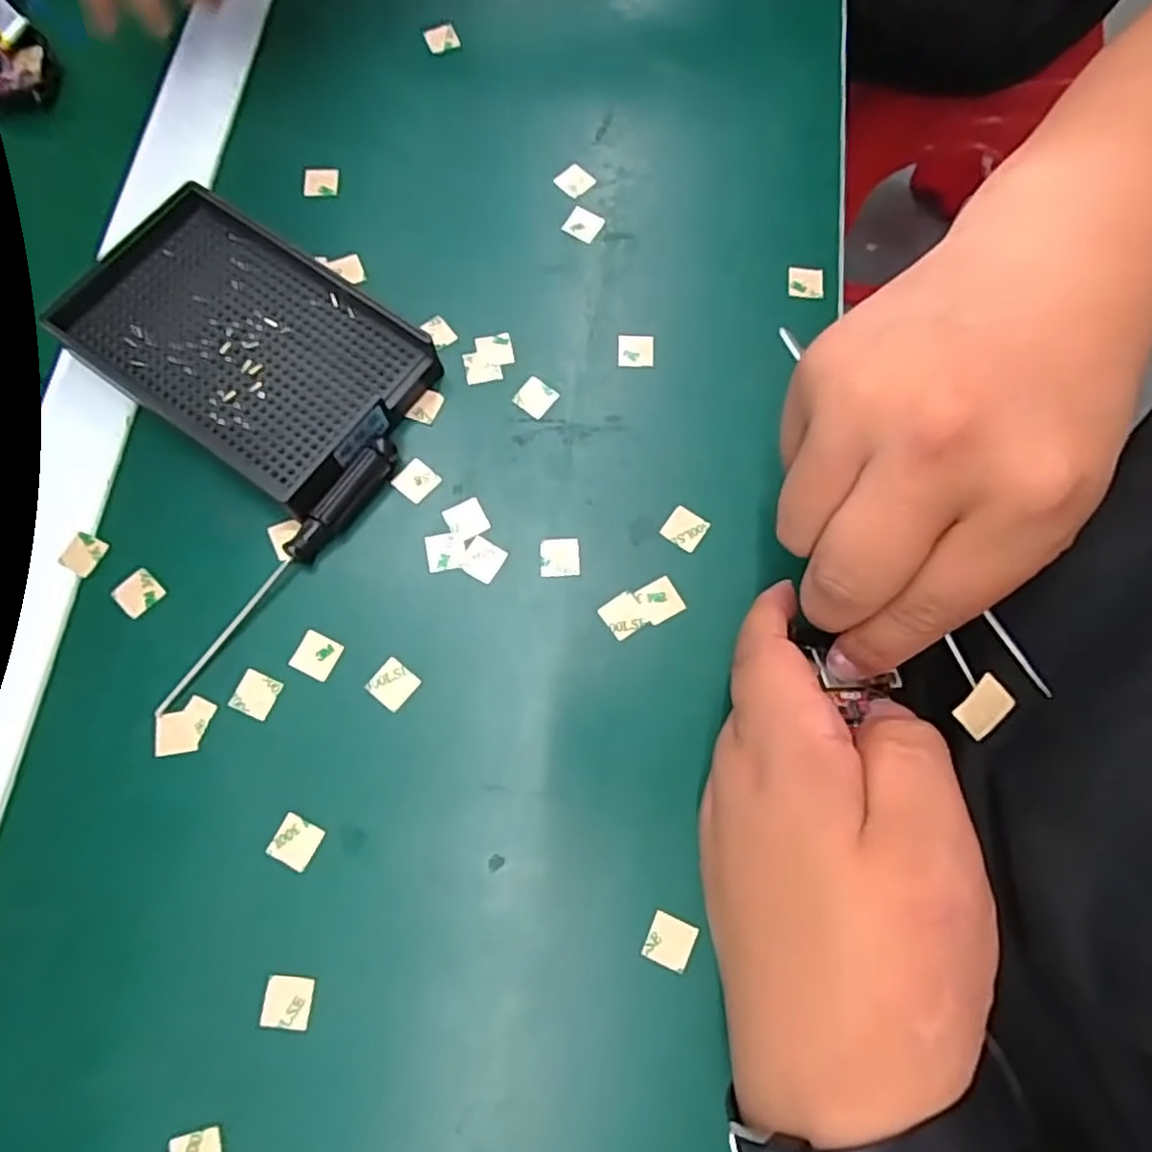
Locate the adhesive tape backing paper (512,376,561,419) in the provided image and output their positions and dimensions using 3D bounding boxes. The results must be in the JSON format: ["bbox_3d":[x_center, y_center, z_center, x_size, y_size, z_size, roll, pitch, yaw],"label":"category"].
[{"bbox_3d":[-0.017,-0.077,0.301,0.016,0.004,0.015,36,78,9],"label":"adhesive tape backing paper"}]

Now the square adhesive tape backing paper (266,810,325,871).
[{"bbox_3d":[-0.100,0.095,0.249,0.016,0.004,0.016,23,71,7],"label":"square adhesive tape backing paper"}]

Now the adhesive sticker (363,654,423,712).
[{"bbox_3d":[-0.069,0.041,0.266,0.015,0.004,0.016,38,76,9],"label":"adhesive sticker"}]

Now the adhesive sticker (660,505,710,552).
[{"bbox_3d":[0.044,-0.019,0.284,0.016,0.004,0.016,32,77,10],"label":"adhesive sticker"}]

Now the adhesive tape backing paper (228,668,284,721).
[{"bbox_3d":[-0.121,0.044,0.263,0.015,0.004,0.016,21,74,6],"label":"adhesive tape backing paper"}]

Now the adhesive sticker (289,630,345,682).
[{"bbox_3d":[-0.099,0.030,0.268,0.016,0.004,0.016,26,77,3],"label":"adhesive sticker"}]

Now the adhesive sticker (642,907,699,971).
[{"bbox_3d":[0.032,0.126,0.241,0.016,0.004,0.015,21,73,11],"label":"adhesive sticker"}]

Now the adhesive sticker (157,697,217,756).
[{"bbox_3d":[-0.146,0.056,0.261,0.022,0.004,0.019,-9,76,-3],"label":"adhesive sticker"}]

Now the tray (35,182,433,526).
[{"bbox_3d":[-0.137,-0.097,0.293,0.139,0.024,0.092,33,76,9],"label":"tray"}]

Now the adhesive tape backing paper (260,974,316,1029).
[{"bbox_3d":[-0.097,0.143,0.235,0.015,0.004,0.015,5,69,1],"label":"adhesive tape backing paper"}]

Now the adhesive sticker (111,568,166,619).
[{"bbox_3d":[-0.172,0.007,0.275,0.017,0.004,0.015,40,74,9],"label":"adhesive sticker"}]

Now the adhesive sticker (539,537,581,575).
[{"bbox_3d":[-0.006,-0.008,0.280,0.015,0.004,0.016,-2,74,1],"label":"adhesive sticker"}]

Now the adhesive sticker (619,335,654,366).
[{"bbox_3d":[0.027,-0.100,0.307,0.016,0.004,0.015,1,73,0],"label":"adhesive sticker"}]

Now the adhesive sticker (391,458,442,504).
[{"bbox_3d":[-0.066,-0.039,0.289,0.017,0.004,0.015,41,79,7],"label":"adhesive sticker"}]

